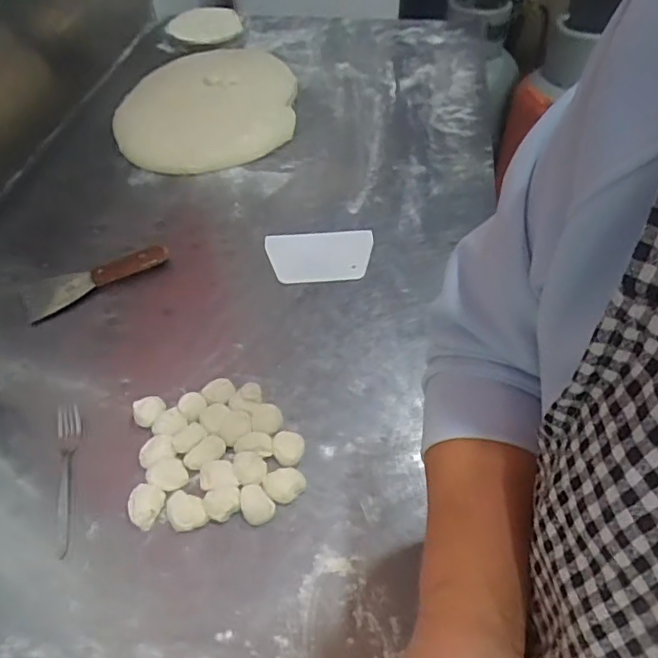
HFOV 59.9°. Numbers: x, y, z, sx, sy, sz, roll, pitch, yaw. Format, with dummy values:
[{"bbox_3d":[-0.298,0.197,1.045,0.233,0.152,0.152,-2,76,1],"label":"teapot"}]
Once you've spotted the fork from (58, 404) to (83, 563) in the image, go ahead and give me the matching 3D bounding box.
[{"bbox_3d":[-0.263,0.141,0.570,0.023,0.015,0.159,-11,48,-9],"label":"fork"}]

